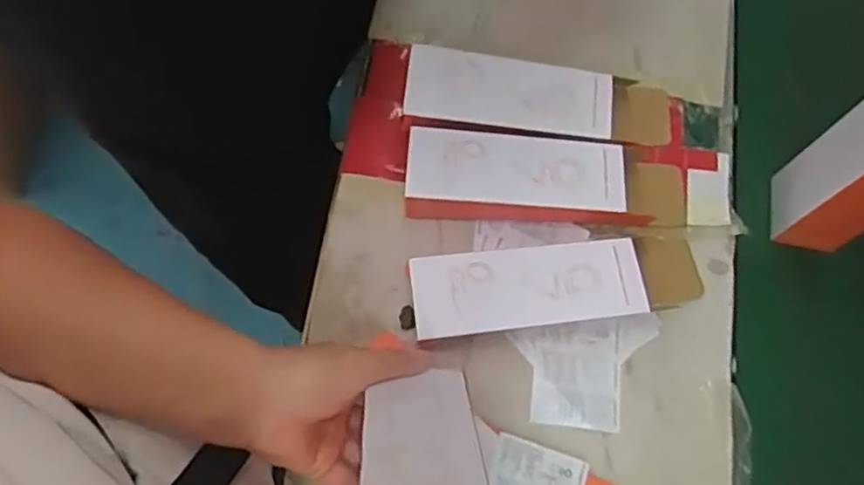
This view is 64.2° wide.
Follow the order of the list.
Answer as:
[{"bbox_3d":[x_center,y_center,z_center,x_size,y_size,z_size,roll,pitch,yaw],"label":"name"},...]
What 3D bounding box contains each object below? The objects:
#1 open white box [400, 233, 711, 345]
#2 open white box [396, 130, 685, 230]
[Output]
[{"bbox_3d":[0.104,0.036,0.541,0.240,0.058,0.073,-10,70,-5],"label":"open white box"},{"bbox_3d":[0.100,-0.050,0.577,0.239,0.055,0.074,0,70,-1],"label":"open white box"}]

